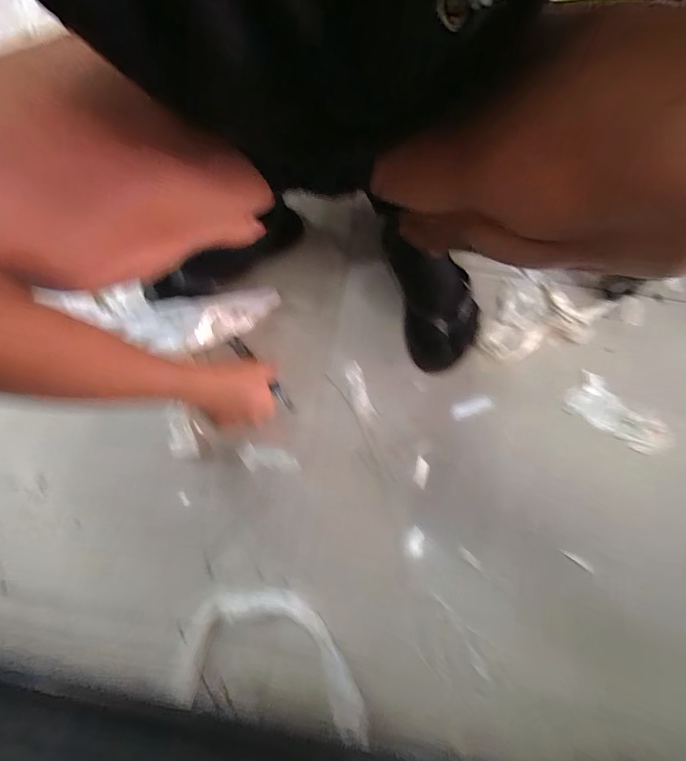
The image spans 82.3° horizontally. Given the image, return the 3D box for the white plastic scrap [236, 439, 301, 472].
[{"bbox_3d":[-0.110,0.117,0.576,0.091,0.005,0.038,19,77,-4],"label":"white plastic scrap"}]

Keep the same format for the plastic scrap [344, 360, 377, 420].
[{"bbox_3d":[0.023,0.016,0.602,0.029,0.004,0.091,-18,76,-4],"label":"plastic scrap"}]

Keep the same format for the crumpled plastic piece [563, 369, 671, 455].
[{"bbox_3d":[0.417,0.055,0.595,0.148,0.031,0.064,35,78,9],"label":"crumpled plastic piece"}]

